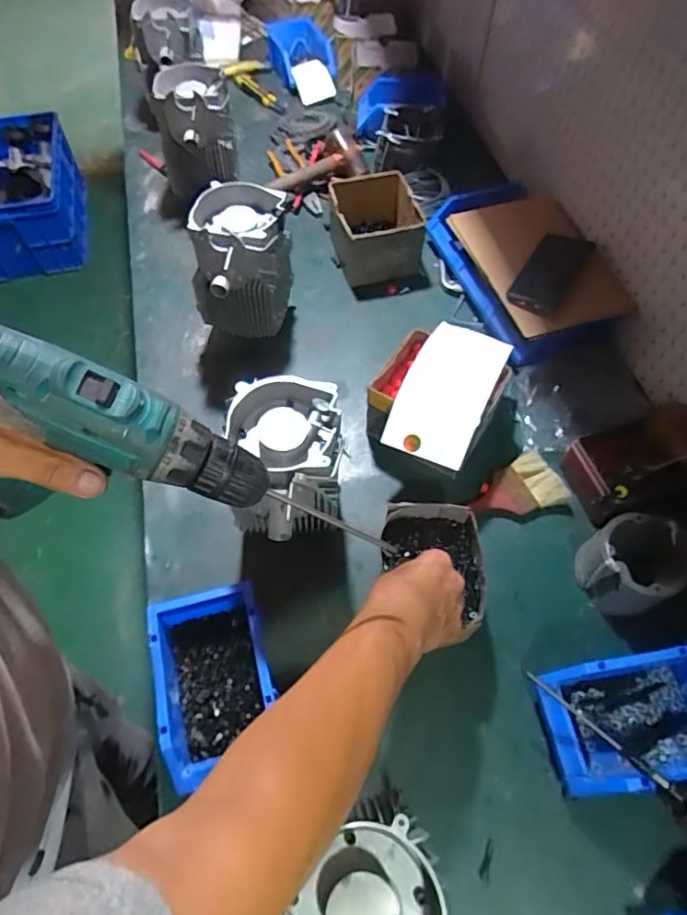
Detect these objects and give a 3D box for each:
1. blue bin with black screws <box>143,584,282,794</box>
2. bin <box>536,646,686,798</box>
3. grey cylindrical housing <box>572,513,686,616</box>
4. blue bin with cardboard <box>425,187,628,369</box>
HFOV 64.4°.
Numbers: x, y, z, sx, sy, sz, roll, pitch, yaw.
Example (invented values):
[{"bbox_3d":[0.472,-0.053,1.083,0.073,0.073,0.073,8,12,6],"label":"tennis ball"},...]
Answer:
[{"bbox_3d":[-0.135,0.233,0.579,0.116,0.070,0.172,-14,61,-9],"label":"blue bin with black screws"},{"bbox_3d":[0.315,0.273,0.569,0.202,0.079,0.118,-7,60,-5],"label":"bin"},{"bbox_3d":[0.342,0.125,0.645,0.098,0.084,0.098,0,59,-1],"label":"grey cylindrical housing"},{"bbox_3d":[0.284,-0.307,0.887,0.197,0.106,0.358,-13,60,-9],"label":"blue bin with cardboard"}]

